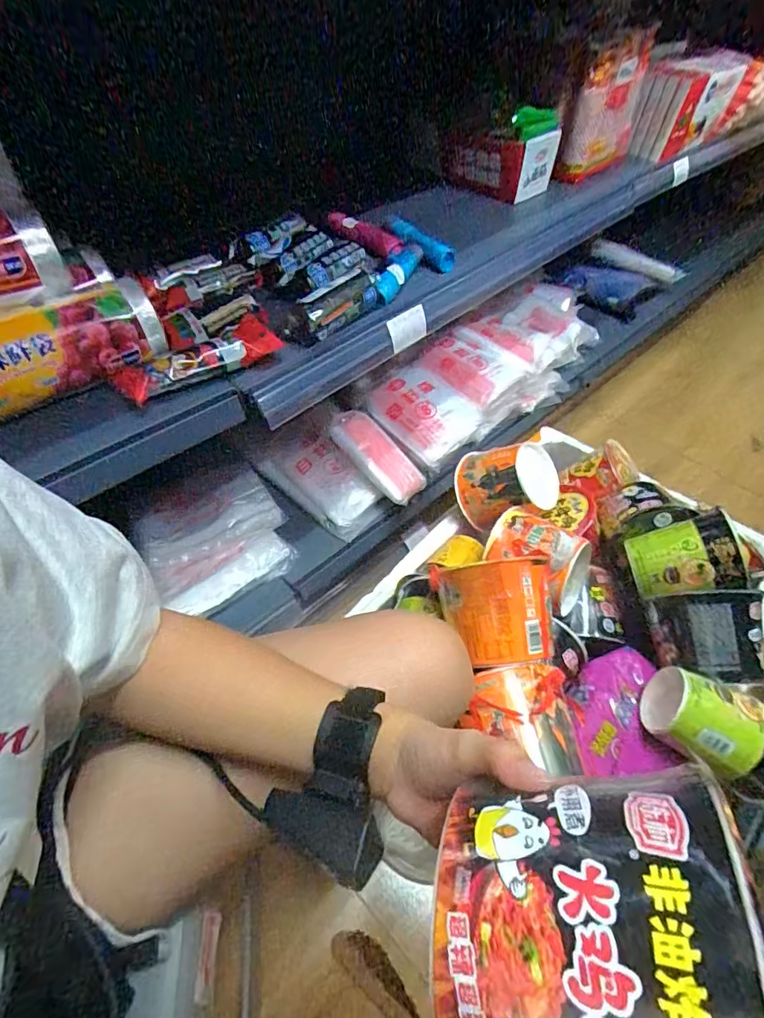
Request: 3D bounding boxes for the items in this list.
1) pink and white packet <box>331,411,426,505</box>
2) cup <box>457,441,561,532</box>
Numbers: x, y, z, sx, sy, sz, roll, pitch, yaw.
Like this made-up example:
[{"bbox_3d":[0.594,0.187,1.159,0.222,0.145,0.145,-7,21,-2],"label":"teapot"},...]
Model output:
[{"bbox_3d":[-0.007,-0.096,0.904,0.193,0.033,0.089,46,58,-3],"label":"pink and white packet"},{"bbox_3d":[0.194,-0.021,0.760,0.134,0.115,0.139,7,78,-33],"label":"cup"}]

